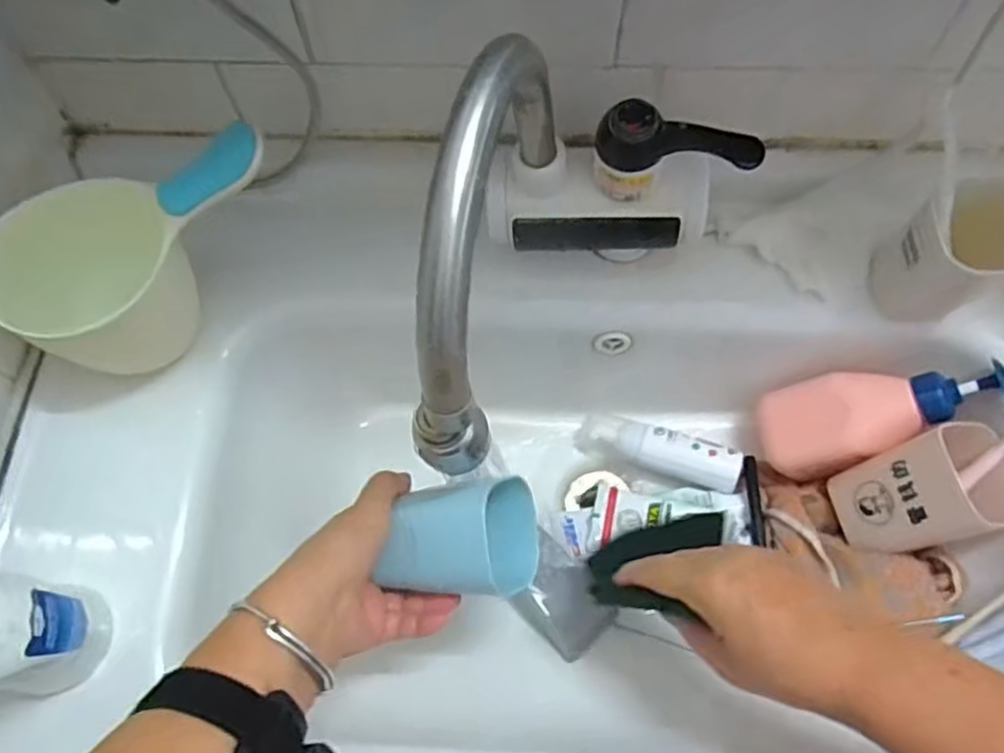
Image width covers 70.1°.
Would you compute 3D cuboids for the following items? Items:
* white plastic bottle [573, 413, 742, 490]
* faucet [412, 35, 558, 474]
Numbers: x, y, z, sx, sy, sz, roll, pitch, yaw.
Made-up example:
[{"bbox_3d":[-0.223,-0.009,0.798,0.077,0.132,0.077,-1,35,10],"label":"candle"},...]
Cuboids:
[{"bbox_3d":[0.128,0.059,0.590,0.136,0.025,0.037,14,67,20],"label":"white plastic bottle"},{"bbox_3d":[-0.008,-0.052,0.341,0.036,0.159,0.156,13,67,6],"label":"faucet"}]

